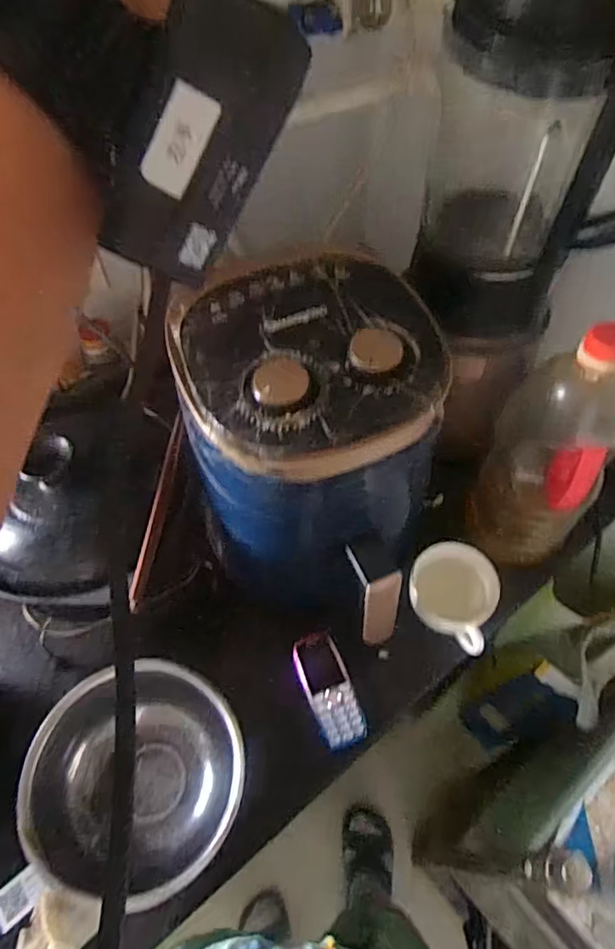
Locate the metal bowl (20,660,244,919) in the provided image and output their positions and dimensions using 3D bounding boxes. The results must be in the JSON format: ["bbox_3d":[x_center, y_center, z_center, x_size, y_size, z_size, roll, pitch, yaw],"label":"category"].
[{"bbox_3d":[-0.147,0.272,0.501,0.179,0.074,0.182,-1,55,1],"label":"metal bowl"}]

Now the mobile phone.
[{"bbox_3d":[0.021,0.210,0.560,0.046,0.012,0.111,-19,57,-12],"label":"mobile phone"}]

